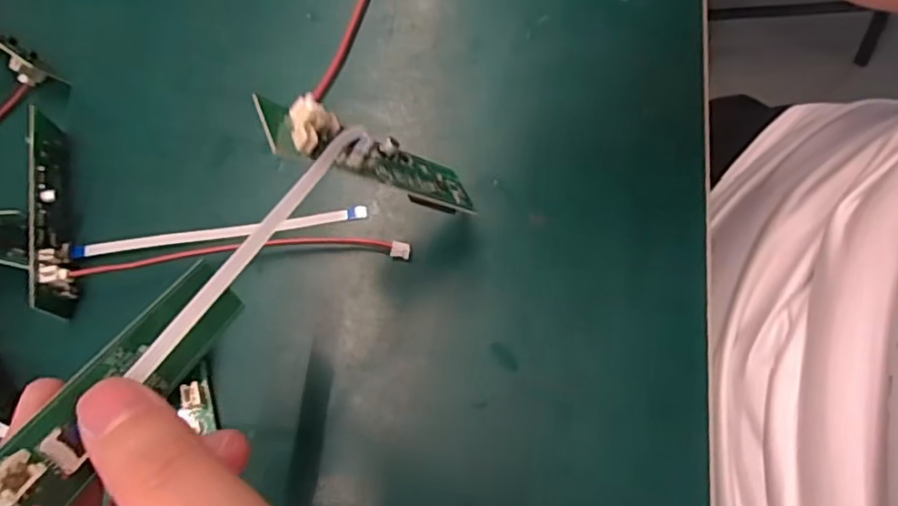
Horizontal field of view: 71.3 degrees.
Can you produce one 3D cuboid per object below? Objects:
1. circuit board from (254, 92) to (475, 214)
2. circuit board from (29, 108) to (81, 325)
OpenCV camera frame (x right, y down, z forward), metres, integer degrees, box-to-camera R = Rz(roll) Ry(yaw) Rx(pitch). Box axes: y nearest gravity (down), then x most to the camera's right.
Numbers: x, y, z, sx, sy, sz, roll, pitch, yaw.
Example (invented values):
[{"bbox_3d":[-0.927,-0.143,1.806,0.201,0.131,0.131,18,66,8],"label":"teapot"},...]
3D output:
[{"bbox_3d":[-0.019,-0.028,0.196,0.012,0.085,0.021,-18,69,35],"label":"circuit board"},{"bbox_3d":[-0.155,-0.017,0.245,0.011,0.021,0.083,-18,72,-1],"label":"circuit board"}]

